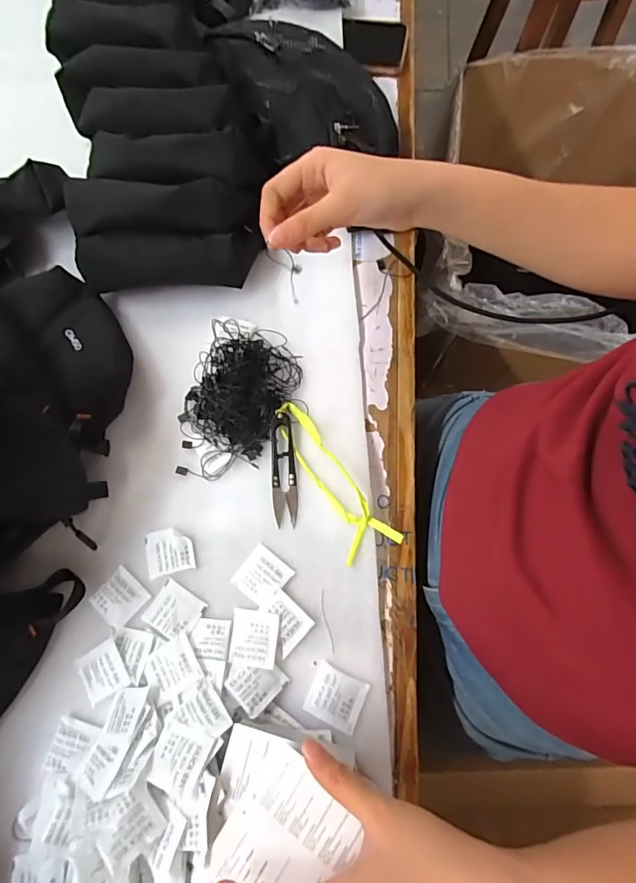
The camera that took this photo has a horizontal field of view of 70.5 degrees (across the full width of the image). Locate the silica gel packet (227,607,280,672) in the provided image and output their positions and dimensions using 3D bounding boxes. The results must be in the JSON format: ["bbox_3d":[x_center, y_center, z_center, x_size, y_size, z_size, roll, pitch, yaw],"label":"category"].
[{"bbox_3d":[-0.053,0.163,0.371,0.039,0.007,0.042,5,74,3],"label":"silica gel packet"}]

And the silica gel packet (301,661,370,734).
[{"bbox_3d":[0.015,0.205,0.361,0.042,0.005,0.040,23,76,8],"label":"silica gel packet"}]

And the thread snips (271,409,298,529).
[{"bbox_3d":[-0.032,0.023,0.412,0.022,0.008,0.107,-4,73,1],"label":"thread snips"}]

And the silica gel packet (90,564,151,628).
[{"bbox_3d":[-0.173,0.136,0.393,0.039,0.004,0.039,39,78,12],"label":"silica gel packet"}]

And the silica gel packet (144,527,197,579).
[{"bbox_3d":[-0.132,0.097,0.398,0.041,0.007,0.039,-15,73,-2],"label":"silica gel packet"}]

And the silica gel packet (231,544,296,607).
[{"bbox_3d":[-0.048,0.115,0.386,0.039,0.007,0.041,37,78,12],"label":"silica gel packet"}]

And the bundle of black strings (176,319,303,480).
[{"bbox_3d":[-0.079,-0.043,0.423,0.097,0.023,0.156,17,75,7],"label":"bundle of black strings"}]

